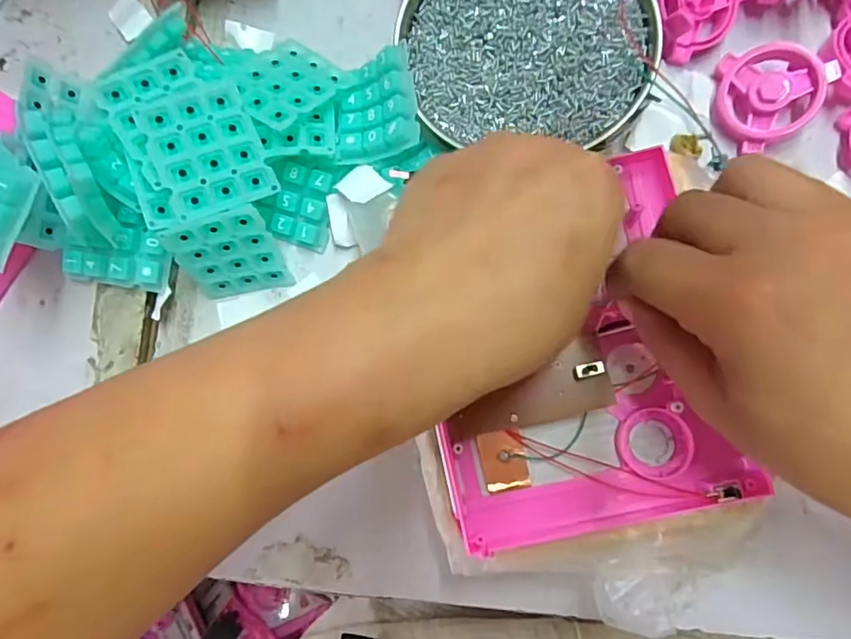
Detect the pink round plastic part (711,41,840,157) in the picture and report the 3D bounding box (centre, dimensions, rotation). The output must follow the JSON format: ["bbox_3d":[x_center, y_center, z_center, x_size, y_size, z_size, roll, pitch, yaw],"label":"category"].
[{"bbox_3d":[0.178,-0.120,0.283,0.052,0.020,0.052,3,98,22],"label":"pink round plastic part"}]

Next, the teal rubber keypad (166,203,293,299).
[{"bbox_3d":[-0.102,-0.032,0.284,0.047,0.058,0.005,-14,56,-3],"label":"teal rubber keypad"}]

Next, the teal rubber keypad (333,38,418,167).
[{"bbox_3d":[-0.028,-0.113,0.284,0.046,0.010,0.053,-12,82,21],"label":"teal rubber keypad"}]

